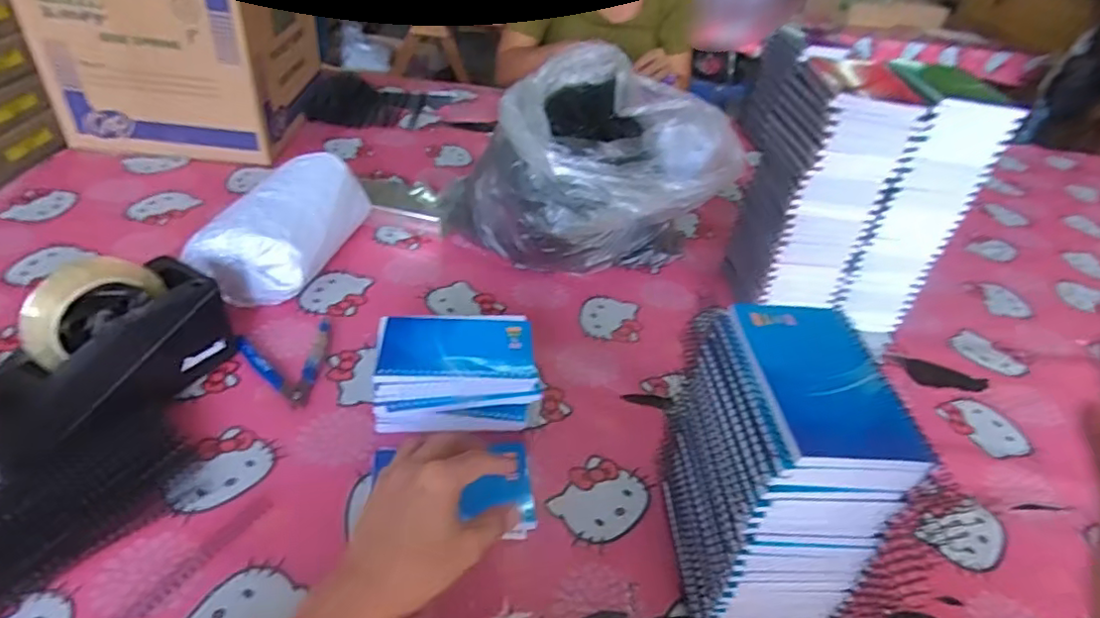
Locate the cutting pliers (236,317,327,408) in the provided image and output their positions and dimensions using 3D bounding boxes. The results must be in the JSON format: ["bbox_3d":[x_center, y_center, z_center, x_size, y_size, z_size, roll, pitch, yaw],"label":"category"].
[{"bbox_3d":[-0.247,0.051,0.588,0.084,0.011,0.108,-17,44,-27],"label":"cutting pliers"}]

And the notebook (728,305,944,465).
[{"bbox_3d":[0.164,0.038,0.368,0.081,0.007,0.129,4,39,-4],"label":"notebook"}]

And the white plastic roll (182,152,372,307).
[{"bbox_3d":[-0.291,-0.085,0.684,0.113,0.106,0.193,13,39,7],"label":"white plastic roll"}]

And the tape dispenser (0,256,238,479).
[{"bbox_3d":[-0.368,0.039,0.499,0.081,0.128,0.198,21,40,17],"label":"tape dispenser"}]

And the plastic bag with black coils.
[{"bbox_3d":[0.049,-0.182,0.760,0.319,0.220,0.221,-15,43,-25],"label":"plastic bag with black coils"}]

